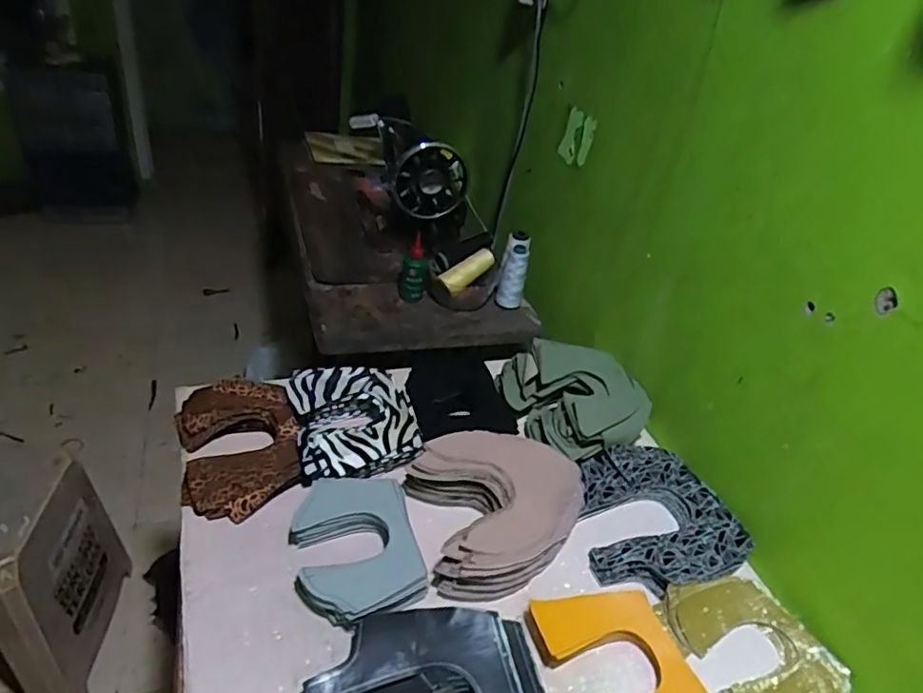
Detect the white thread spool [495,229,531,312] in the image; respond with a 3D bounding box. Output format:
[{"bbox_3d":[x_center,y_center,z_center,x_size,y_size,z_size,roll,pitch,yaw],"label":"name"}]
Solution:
[{"bbox_3d":[0.091,-0.132,1.060,0.049,0.138,0.056,12,14,5],"label":"white thread spool"}]

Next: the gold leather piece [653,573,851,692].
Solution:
[{"bbox_3d":[0.293,0.301,0.599,0.129,0.028,0.160,-14,41,-27],"label":"gold leather piece"}]

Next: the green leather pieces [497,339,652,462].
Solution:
[{"bbox_3d":[0.150,0.066,0.824,0.146,0.075,0.185,-14,43,-30],"label":"green leather pieces"}]

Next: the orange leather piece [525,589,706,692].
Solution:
[{"bbox_3d":[0.145,0.297,0.554,0.124,0.018,0.159,-9,39,-19],"label":"orange leather piece"}]

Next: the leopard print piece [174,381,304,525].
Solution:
[{"bbox_3d":[-0.261,0.115,0.707,0.127,0.046,0.176,-7,40,-23],"label":"leopard print piece"}]

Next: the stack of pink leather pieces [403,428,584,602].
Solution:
[{"bbox_3d":[0.043,0.175,0.677,0.182,0.057,0.179,-6,38,-18],"label":"stack of pink leather pieces"}]

